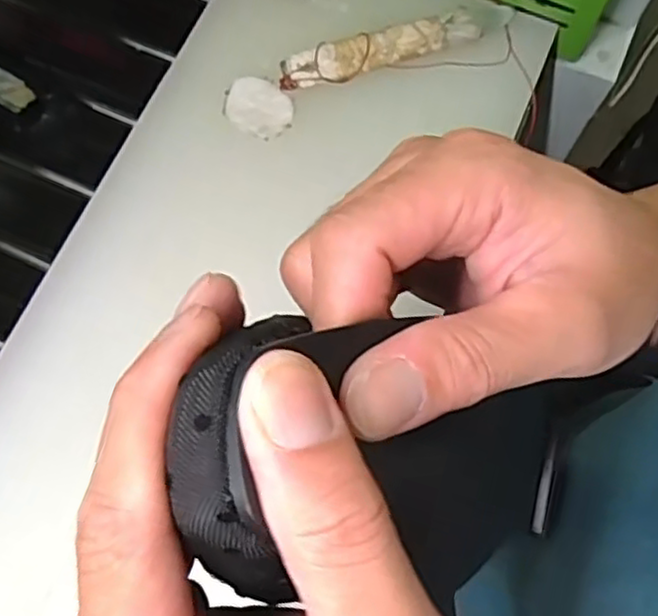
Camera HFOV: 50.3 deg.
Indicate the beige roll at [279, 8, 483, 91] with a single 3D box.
[{"bbox_3d":[0.033,-0.177,0.481,0.136,0.014,0.029,-18,75,-7],"label":"beige roll"}]

